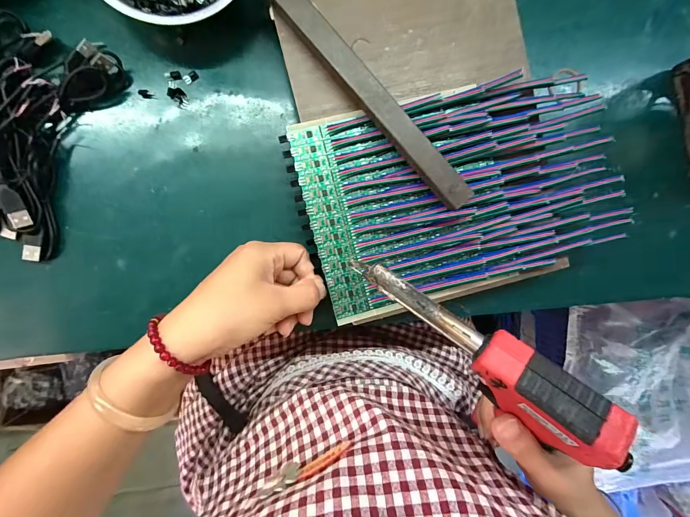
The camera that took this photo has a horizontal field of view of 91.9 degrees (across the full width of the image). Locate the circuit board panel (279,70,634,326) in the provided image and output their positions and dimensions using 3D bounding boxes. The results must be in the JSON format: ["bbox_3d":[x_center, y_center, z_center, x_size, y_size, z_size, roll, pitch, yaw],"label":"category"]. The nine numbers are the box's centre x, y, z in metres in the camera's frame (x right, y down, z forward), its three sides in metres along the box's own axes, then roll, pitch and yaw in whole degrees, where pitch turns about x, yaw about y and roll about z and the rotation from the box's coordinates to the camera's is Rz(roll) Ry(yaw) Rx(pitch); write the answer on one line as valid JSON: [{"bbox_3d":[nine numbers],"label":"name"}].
[{"bbox_3d":[0.095,-0.054,0.275,0.257,0.021,0.157,-15,96,-5],"label":"circuit board panel"}]

